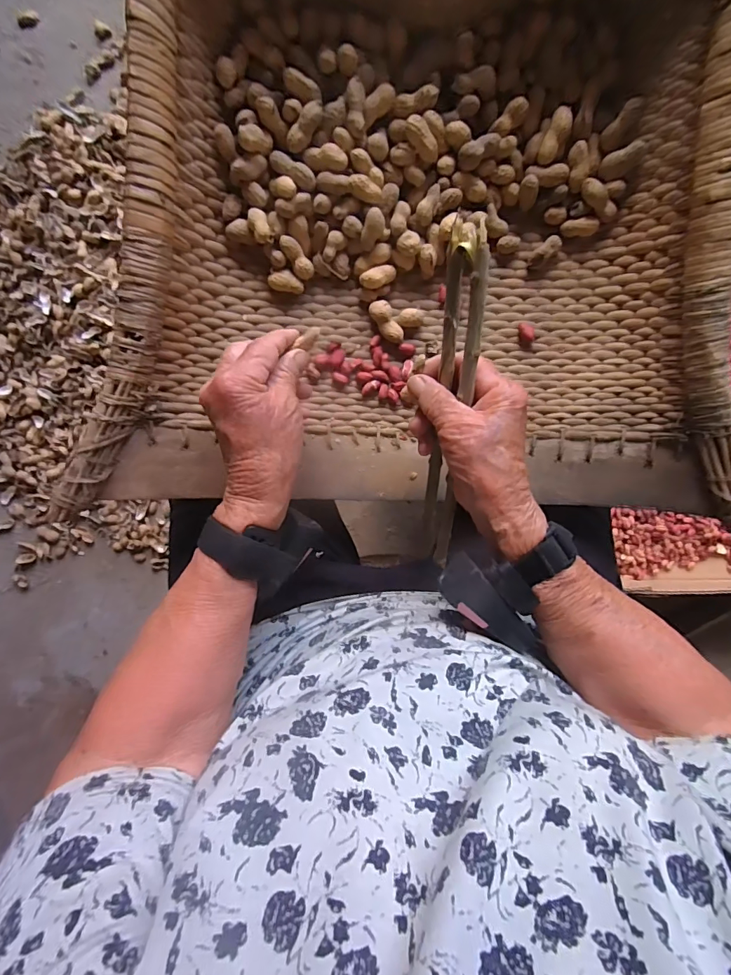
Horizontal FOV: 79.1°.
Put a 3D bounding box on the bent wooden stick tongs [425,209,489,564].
[{"bbox_3d":[0.063,-0.045,0.330,0.008,0.031,0.261,-25,133,-29],"label":"bent wooden stick tongs"}]

